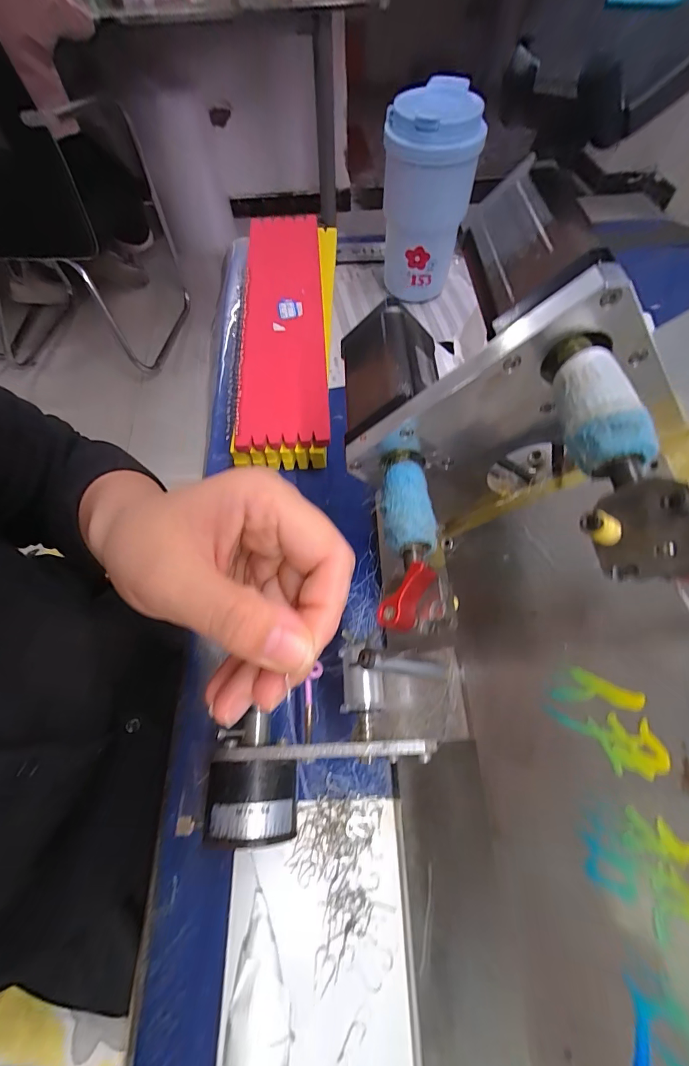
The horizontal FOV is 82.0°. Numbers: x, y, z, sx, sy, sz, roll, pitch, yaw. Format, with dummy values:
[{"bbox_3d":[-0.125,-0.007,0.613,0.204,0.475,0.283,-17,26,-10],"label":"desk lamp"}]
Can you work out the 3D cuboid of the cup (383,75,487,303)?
[{"bbox_3d":[0.079,-0.327,0.397,0.082,0.148,0.075,4,62,4],"label":"cup"}]

